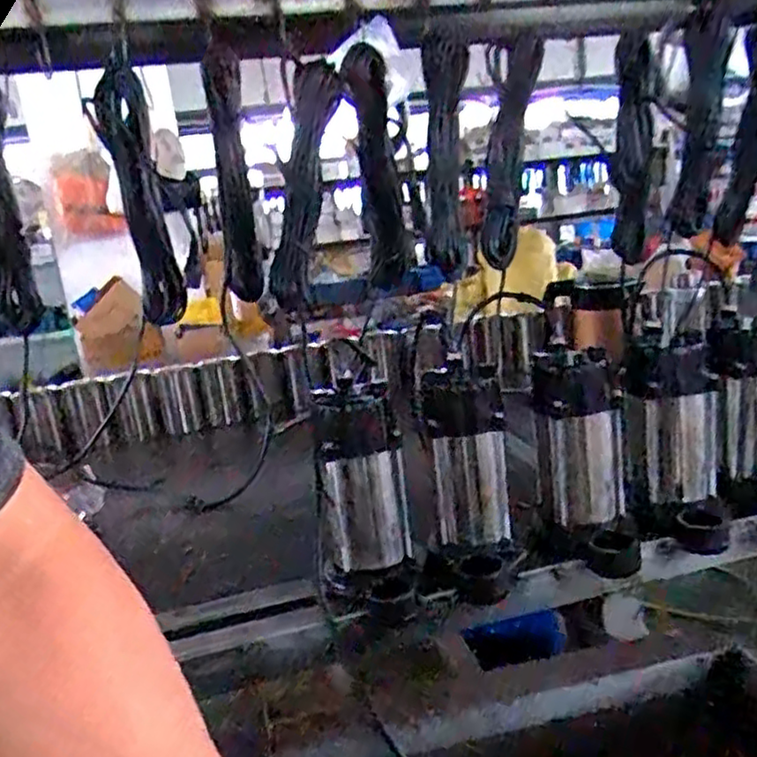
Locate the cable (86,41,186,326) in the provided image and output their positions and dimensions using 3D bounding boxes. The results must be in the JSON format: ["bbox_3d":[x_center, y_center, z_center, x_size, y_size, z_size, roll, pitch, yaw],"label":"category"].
[{"bbox_3d":[-0.340,-0.261,1.000,0.069,0.361,0.072,-10,14,-12],"label":"cable"}]

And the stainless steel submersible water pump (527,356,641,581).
[{"bbox_3d":[0.241,0.101,0.831,0.122,0.255,0.079,-3,15,17],"label":"stainless steel submersible water pump"}]

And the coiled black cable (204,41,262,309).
[{"bbox_3d":[-0.205,-0.280,0.992,0.055,0.331,0.074,-10,14,-12],"label":"coiled black cable"}]

